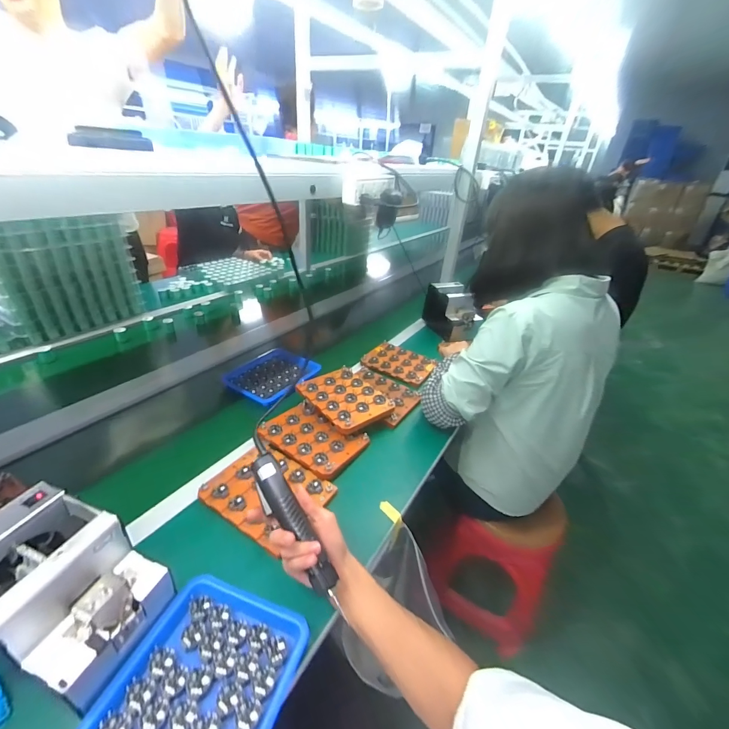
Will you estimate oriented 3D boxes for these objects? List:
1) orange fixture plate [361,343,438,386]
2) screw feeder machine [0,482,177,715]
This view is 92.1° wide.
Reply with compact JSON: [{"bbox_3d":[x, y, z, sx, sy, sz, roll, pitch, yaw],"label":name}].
[{"bbox_3d":[0.101,-0.006,1.003,0.192,0.015,0.148,23,36,29],"label":"orange fixture plate"},{"bbox_3d":[-0.329,0.246,0.385,0.173,0.134,0.120,13,32,15],"label":"screw feeder machine"}]

